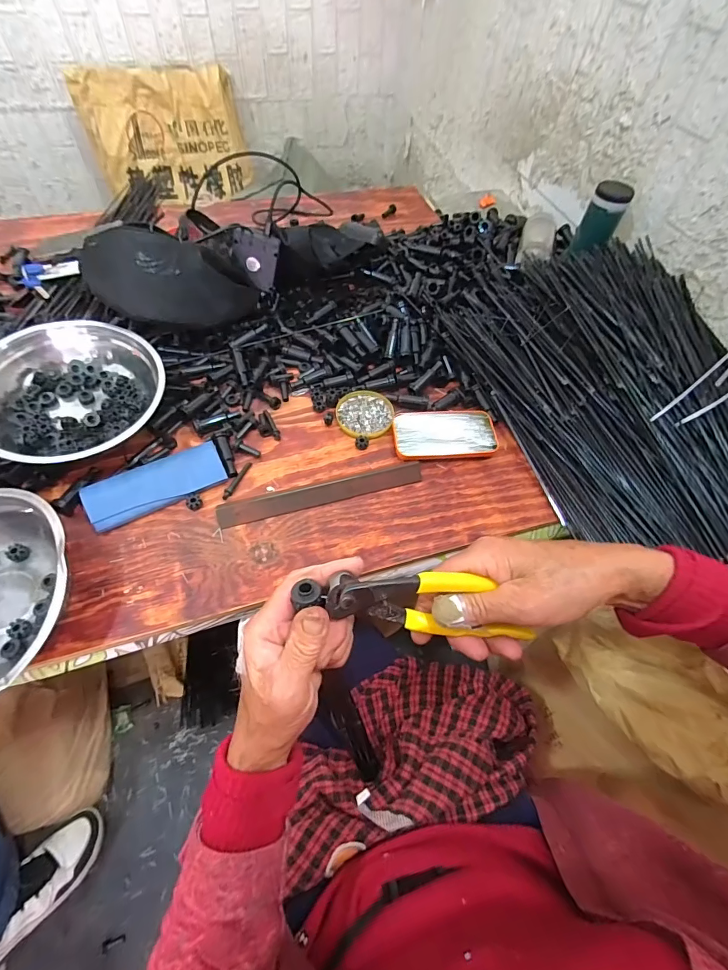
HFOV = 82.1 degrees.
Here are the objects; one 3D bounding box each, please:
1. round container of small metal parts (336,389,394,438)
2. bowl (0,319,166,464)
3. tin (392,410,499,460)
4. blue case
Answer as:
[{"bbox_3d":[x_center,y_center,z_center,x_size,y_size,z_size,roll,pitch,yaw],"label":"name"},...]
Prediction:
[{"bbox_3d":[0.002,-0.106,0.618,0.084,0.007,0.086,2,58,-3],"label":"round container of small metal parts"},{"bbox_3d":[-0.378,-0.121,0.546,0.217,0.091,0.189,-43,90,-17],"label":"bowl"},{"bbox_3d":[0.116,-0.075,0.599,0.146,0.018,0.080,-1,58,-5],"label":"tin"},{"bbox_3d":[-0.256,-0.001,0.519,0.159,0.030,0.052,-25,63,-18],"label":"blue case"}]

